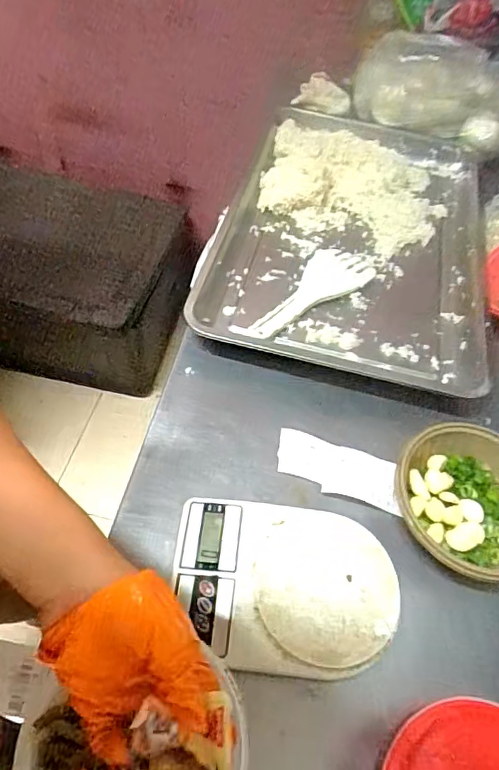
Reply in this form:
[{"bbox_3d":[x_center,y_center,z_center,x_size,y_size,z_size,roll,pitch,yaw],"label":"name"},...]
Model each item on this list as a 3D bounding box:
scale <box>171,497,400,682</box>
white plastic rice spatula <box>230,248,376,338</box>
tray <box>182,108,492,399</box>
[{"bbox_3d":[0.031,0.191,0.491,0.208,0.035,0.151,6,55,1],"label":"scale"},{"bbox_3d":[0.086,-0.126,0.721,0.089,0.016,0.240,33,59,19],"label":"white plastic rice spatula"},{"bbox_3d":[0.165,-0.247,0.789,0.390,0.054,0.586,14,55,7],"label":"tray"}]

